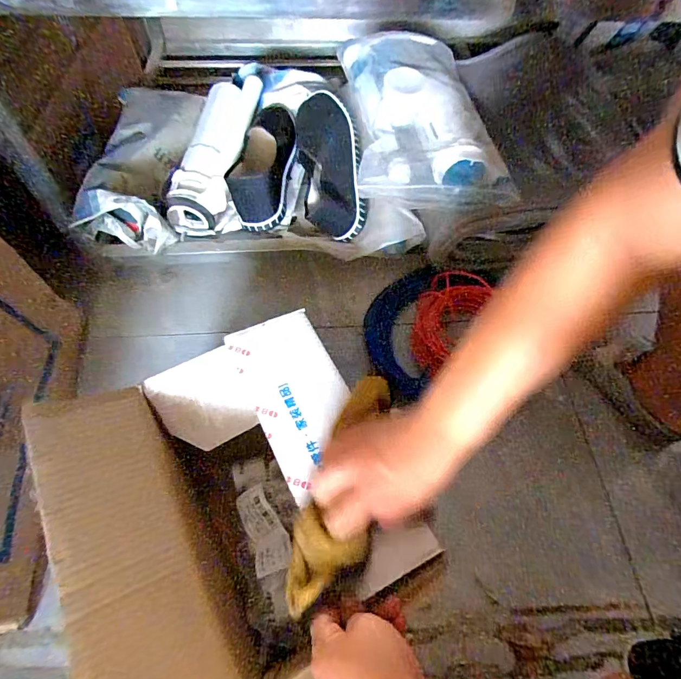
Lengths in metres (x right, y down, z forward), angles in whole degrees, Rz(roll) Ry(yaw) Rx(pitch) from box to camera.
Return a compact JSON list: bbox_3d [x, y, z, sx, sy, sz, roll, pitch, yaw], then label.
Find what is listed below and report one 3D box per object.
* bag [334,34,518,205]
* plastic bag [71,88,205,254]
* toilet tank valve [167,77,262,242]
[{"bbox_3d":[0.129,-0.353,0.657,0.228,0.081,0.323,-3,59,-2],"label":"bag"},{"bbox_3d":[-0.316,-0.306,0.706,0.107,0.106,0.323,0,59,0],"label":"plastic bag"},{"bbox_3d":[-0.205,-0.320,0.718,0.116,0.076,0.315,3,59,2],"label":"toilet tank valve"}]

